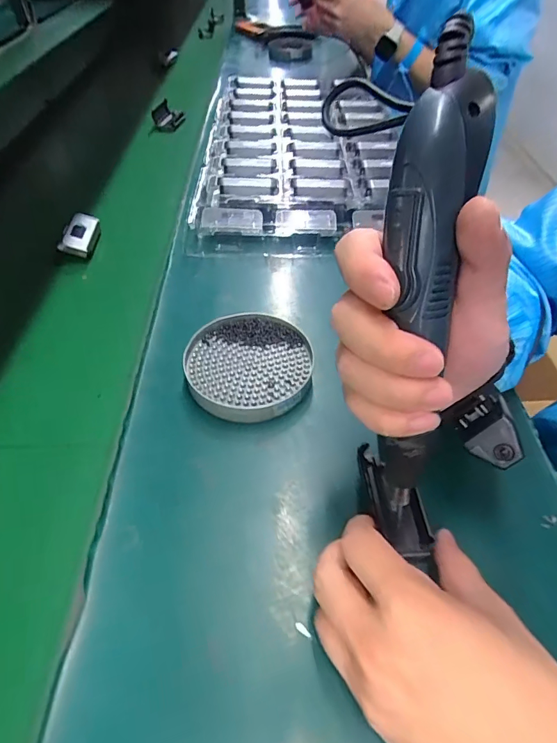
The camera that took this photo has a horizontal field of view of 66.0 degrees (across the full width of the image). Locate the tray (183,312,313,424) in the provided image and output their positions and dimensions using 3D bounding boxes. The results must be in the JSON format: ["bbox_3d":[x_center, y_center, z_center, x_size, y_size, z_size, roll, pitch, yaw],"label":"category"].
[{"bbox_3d":[-0.027,-0.005,0.390,0.110,0.027,0.110,0,51,0],"label":"tray"}]

